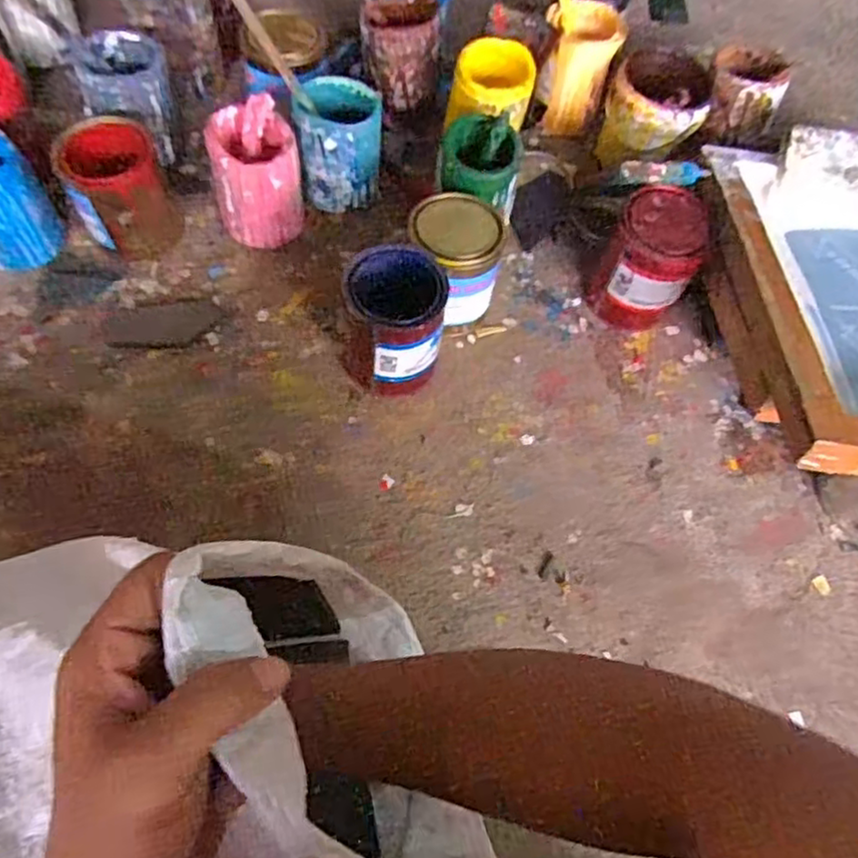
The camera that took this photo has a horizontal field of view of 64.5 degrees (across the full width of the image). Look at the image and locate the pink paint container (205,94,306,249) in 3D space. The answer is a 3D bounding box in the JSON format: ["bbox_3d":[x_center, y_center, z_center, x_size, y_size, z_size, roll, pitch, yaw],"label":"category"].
[{"bbox_3d":[-0.206,-0.301,0.818,0.103,0.124,0.114,-6,63,-7],"label":"pink paint container"}]

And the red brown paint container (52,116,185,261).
[{"bbox_3d":[-0.370,-0.284,0.820,0.111,0.117,0.119,-23,68,-14],"label":"red brown paint container"}]

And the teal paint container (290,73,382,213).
[{"bbox_3d":[-0.110,-0.353,0.855,0.104,0.119,0.103,-9,65,-8],"label":"teal paint container"}]

